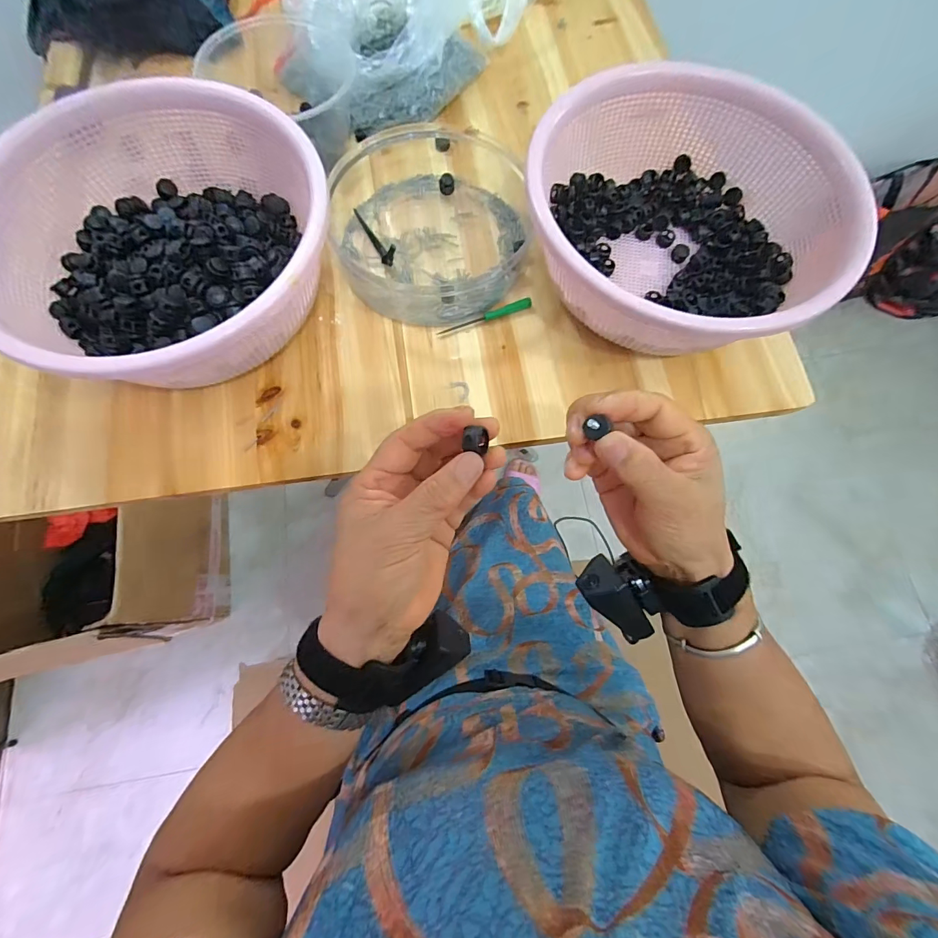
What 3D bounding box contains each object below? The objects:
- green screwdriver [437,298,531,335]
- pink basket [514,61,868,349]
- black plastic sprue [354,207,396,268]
[{"bbox_3d":[0.016,-0.151,0.422,0.096,0.010,0.009,-18,74,-7],"label":"green screwdriver"},{"bbox_3d":[0.184,-0.210,0.396,0.270,0.110,0.242,4,72,0],"label":"pink basket"},{"bbox_3d":[-0.096,-0.243,0.436,0.016,0.021,0.086,-25,75,-9],"label":"black plastic sprue"}]

